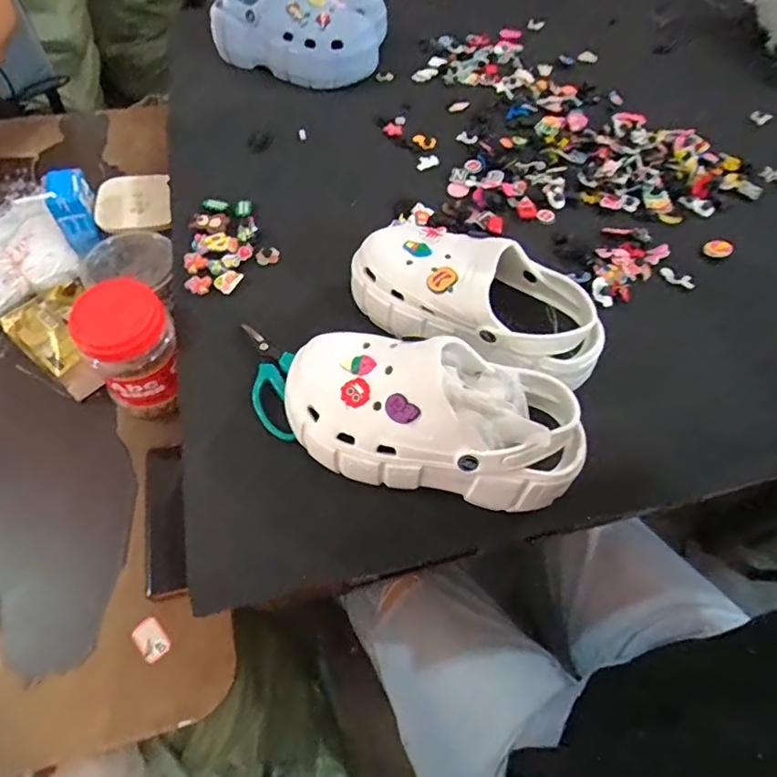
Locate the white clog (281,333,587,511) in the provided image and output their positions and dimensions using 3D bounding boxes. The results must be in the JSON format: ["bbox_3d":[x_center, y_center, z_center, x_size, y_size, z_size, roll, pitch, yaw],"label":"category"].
[{"bbox_3d":[0.033,0.020,0.427,0.245,0.087,0.104,13,61,8],"label":"white clog"}]

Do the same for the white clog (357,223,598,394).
[{"bbox_3d":[0.082,-0.080,0.509,0.244,0.092,0.095,29,64,16],"label":"white clog"}]

